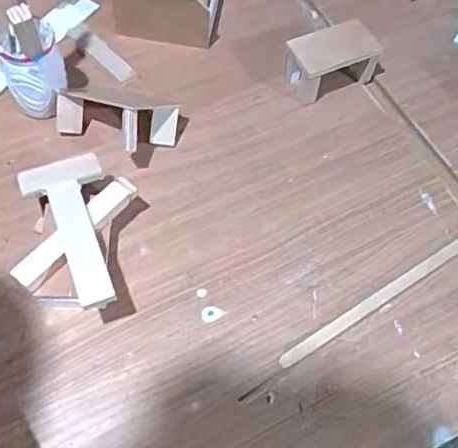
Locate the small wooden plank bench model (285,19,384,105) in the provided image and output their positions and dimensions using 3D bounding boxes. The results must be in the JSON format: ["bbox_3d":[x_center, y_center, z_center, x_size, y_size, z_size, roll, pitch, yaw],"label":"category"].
[{"bbox_3d":[0.124,-0.202,0.708,0.102,0.068,0.058,-24,66,-16],"label":"small wooden plank bench model"}]

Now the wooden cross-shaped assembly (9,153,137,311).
[{"bbox_3d":[-0.155,0.013,0.562,0.110,0.059,0.153,5,60,-1],"label":"wooden cross-shaped assembly"}]

